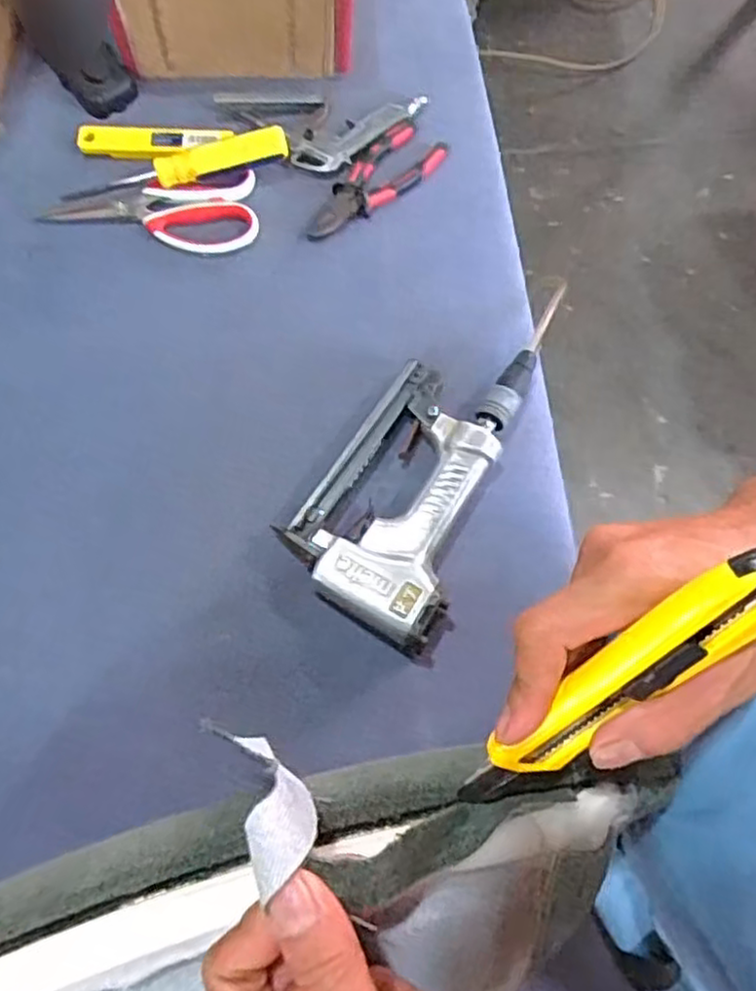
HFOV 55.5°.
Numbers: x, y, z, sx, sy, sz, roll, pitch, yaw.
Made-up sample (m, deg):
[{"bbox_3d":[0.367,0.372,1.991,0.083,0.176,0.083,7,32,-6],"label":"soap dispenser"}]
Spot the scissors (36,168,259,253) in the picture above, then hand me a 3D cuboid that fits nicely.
[{"bbox_3d":[-0.193,-0.247,0.617,0.174,0.017,0.073,3,71,-1],"label":"scissors"}]

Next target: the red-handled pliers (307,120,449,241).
[{"bbox_3d":[-0.006,-0.277,0.635,0.148,0.018,0.057,-43,78,-14],"label":"red-handled pliers"}]

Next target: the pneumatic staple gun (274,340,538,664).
[{"bbox_3d":[0.033,-0.015,0.541,0.129,0.040,0.240,26,73,7],"label":"pneumatic staple gun"}]

